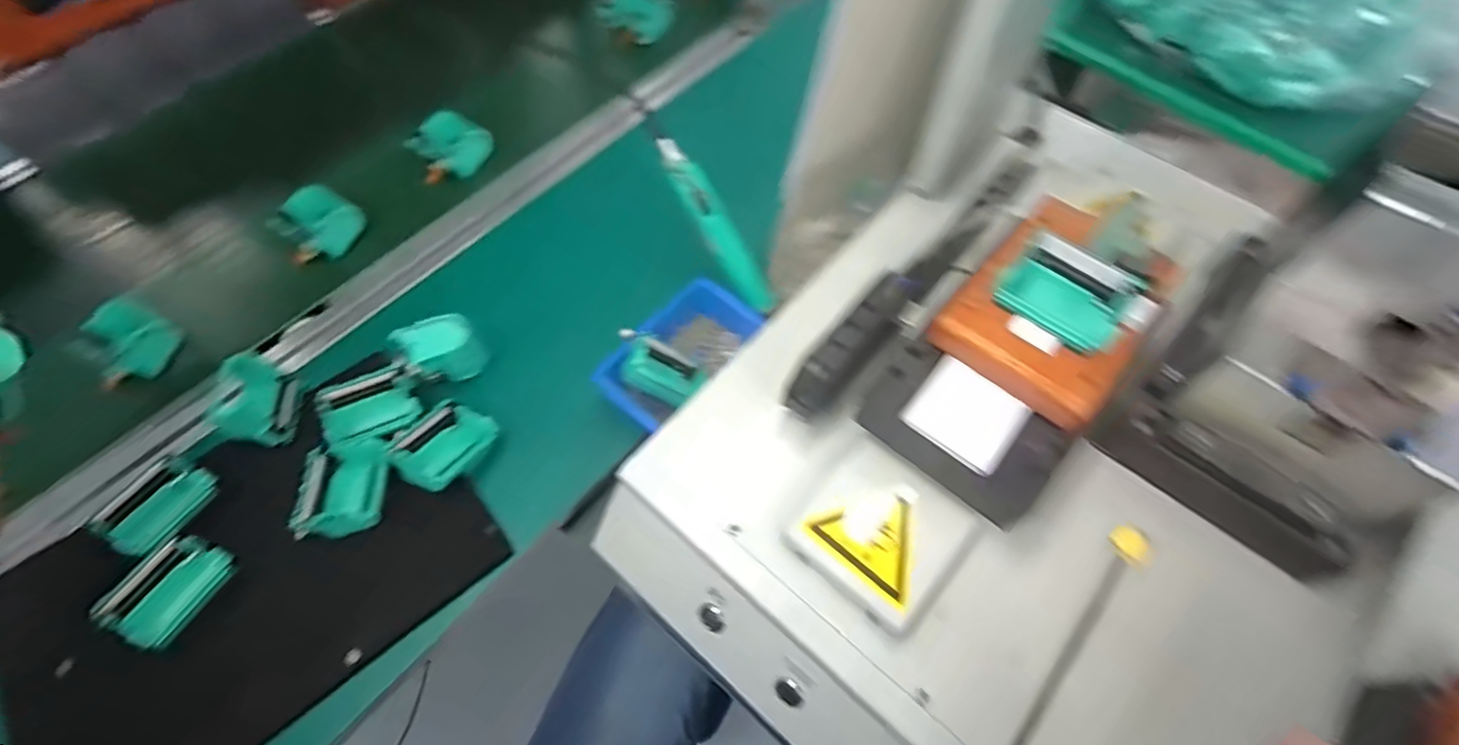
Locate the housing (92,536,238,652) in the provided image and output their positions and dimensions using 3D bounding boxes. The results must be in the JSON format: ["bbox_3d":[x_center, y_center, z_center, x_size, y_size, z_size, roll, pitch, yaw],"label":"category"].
[{"bbox_3d":[-0.421,0.163,0.467,0.055,0.023,0.073,22,64,12],"label":"housing"}]

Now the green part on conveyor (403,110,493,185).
[{"bbox_3d":[-0.327,-0.260,0.723,0.084,0.041,0.075,-41,69,-19],"label":"green part on conveyor"}]

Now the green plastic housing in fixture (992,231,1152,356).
[{"bbox_3d":[0.209,-0.051,0.381,0.071,0.021,0.056,32,66,16],"label":"green plastic housing in fixture"}]

